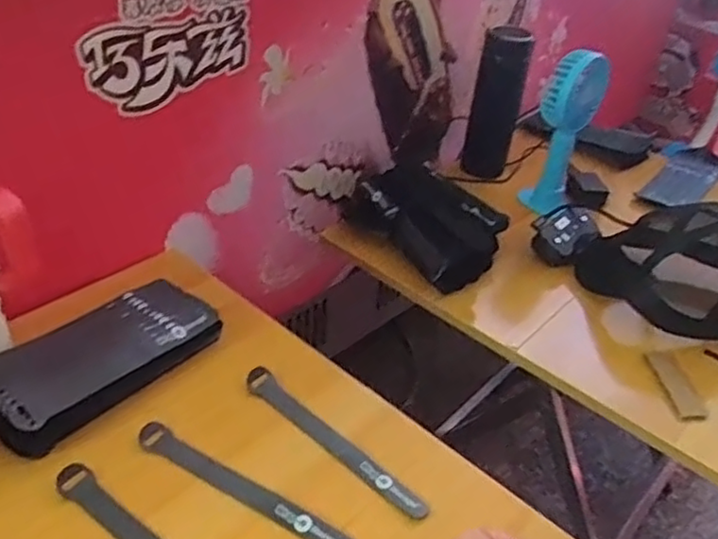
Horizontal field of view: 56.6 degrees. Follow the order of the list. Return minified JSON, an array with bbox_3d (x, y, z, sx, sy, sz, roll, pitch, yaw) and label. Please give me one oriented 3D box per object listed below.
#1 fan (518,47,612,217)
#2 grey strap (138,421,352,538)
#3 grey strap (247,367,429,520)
[{"bbox_3d":[0.272,-0.179,0.887,0.077,0.226,0.071,16,39,14],"label":"fan"},{"bbox_3d":[-0.090,0.166,0.508,0.197,0.004,0.023,23,41,23],"label":"grey strap"},{"bbox_3d":[-0.024,0.140,0.553,0.196,0.008,0.023,33,45,31],"label":"grey strap"}]

